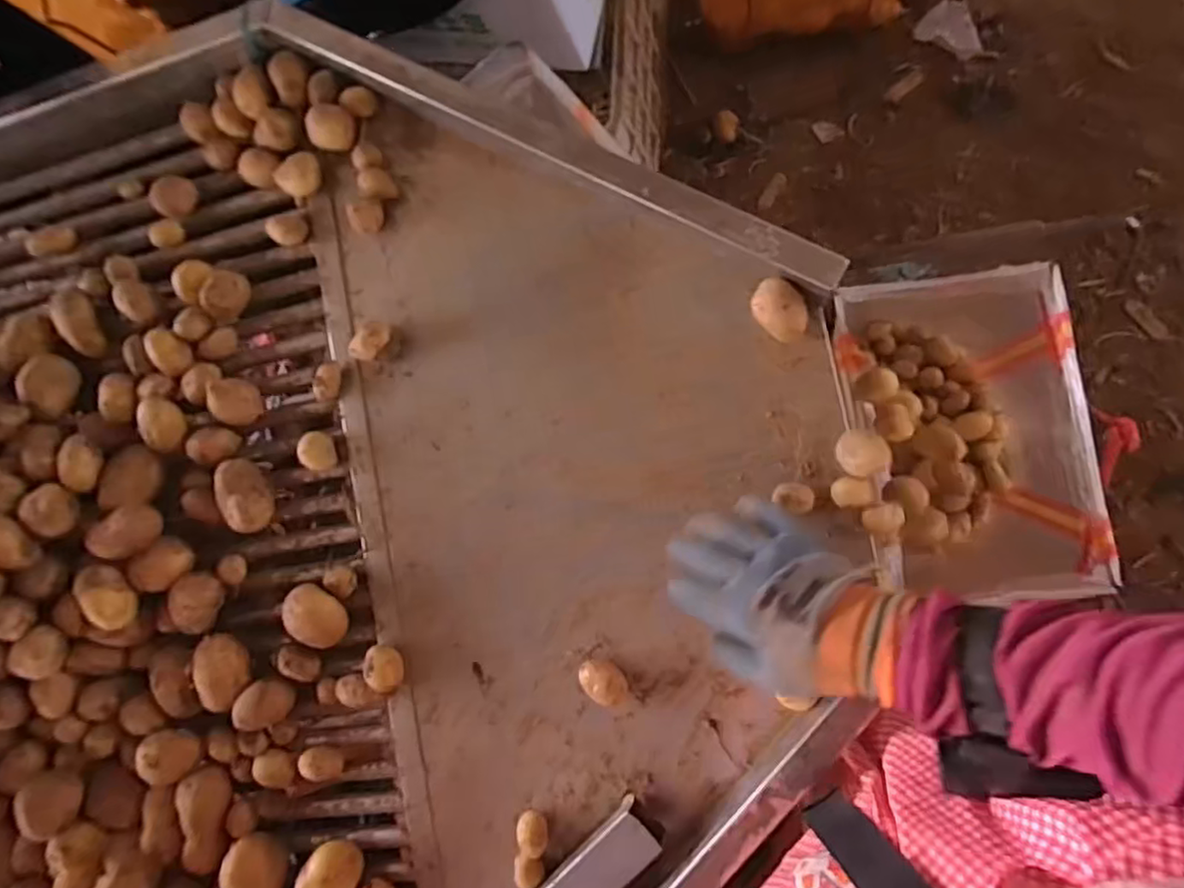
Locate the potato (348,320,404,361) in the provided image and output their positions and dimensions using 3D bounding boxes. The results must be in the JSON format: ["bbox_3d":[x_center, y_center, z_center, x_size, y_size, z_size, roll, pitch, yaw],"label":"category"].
[{"bbox_3d":[-0.194,-0.092,0.592,0.035,0.033,0.033,6,90,15],"label":"potato"}]

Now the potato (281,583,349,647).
[{"bbox_3d":[-0.249,0.154,0.601,0.057,0.040,0.046,29,96,14],"label":"potato"}]

